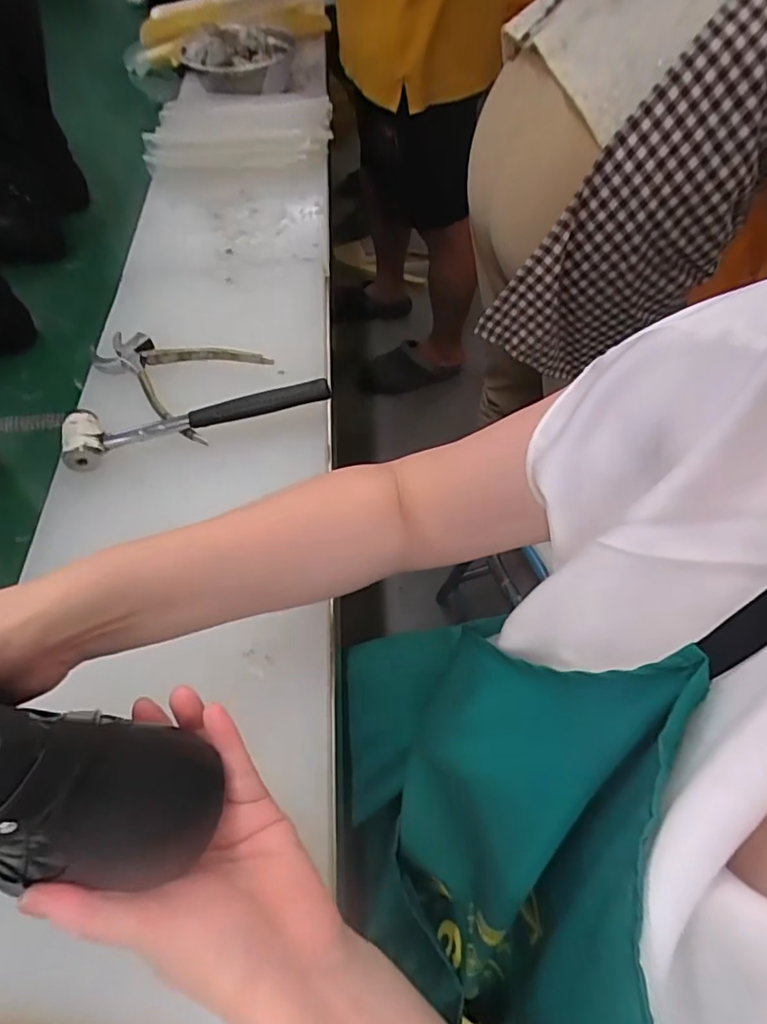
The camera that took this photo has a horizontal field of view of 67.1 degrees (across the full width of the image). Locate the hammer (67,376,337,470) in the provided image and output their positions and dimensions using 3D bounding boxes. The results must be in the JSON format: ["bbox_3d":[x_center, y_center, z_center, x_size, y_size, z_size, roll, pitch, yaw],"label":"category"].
[{"bbox_3d":[-0.168,-0.089,0.531,0.236,0.031,0.048,-16,58,-8],"label":"hammer"}]

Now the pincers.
[{"bbox_3d":[-0.213,-0.143,0.580,0.173,0.019,0.118,26,62,18],"label":"pincers"}]

